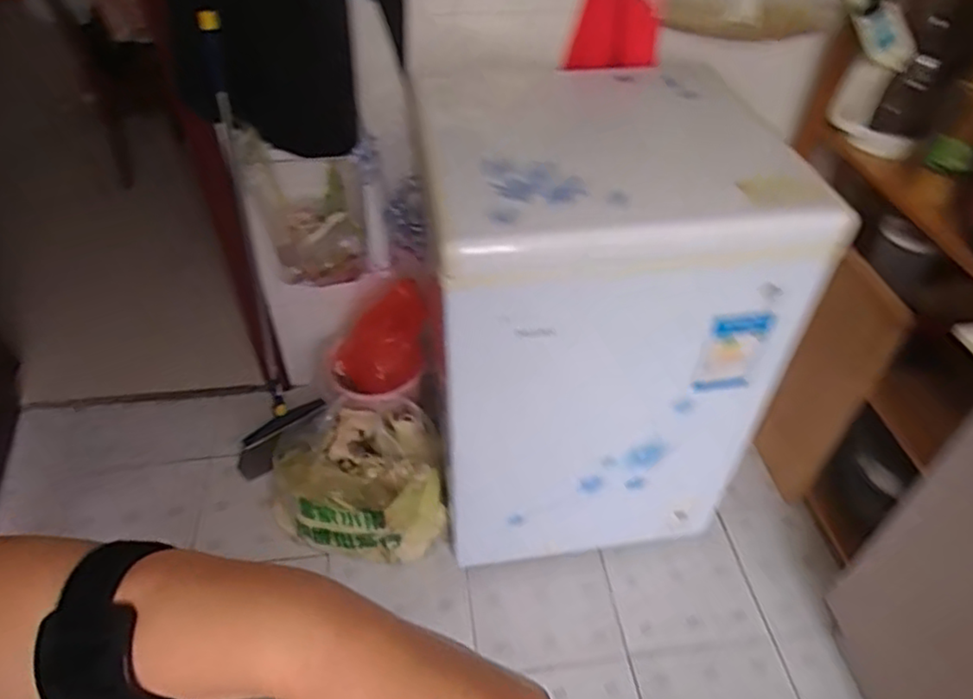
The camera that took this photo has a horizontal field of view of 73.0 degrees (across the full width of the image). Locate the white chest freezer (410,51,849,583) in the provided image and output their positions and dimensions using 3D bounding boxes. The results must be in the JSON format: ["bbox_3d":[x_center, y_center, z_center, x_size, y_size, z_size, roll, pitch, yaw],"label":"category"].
[{"bbox_3d":[0.177,-0.067,1.296,0.534,0.765,0.544,-4,45,-5],"label":"white chest freezer"}]

